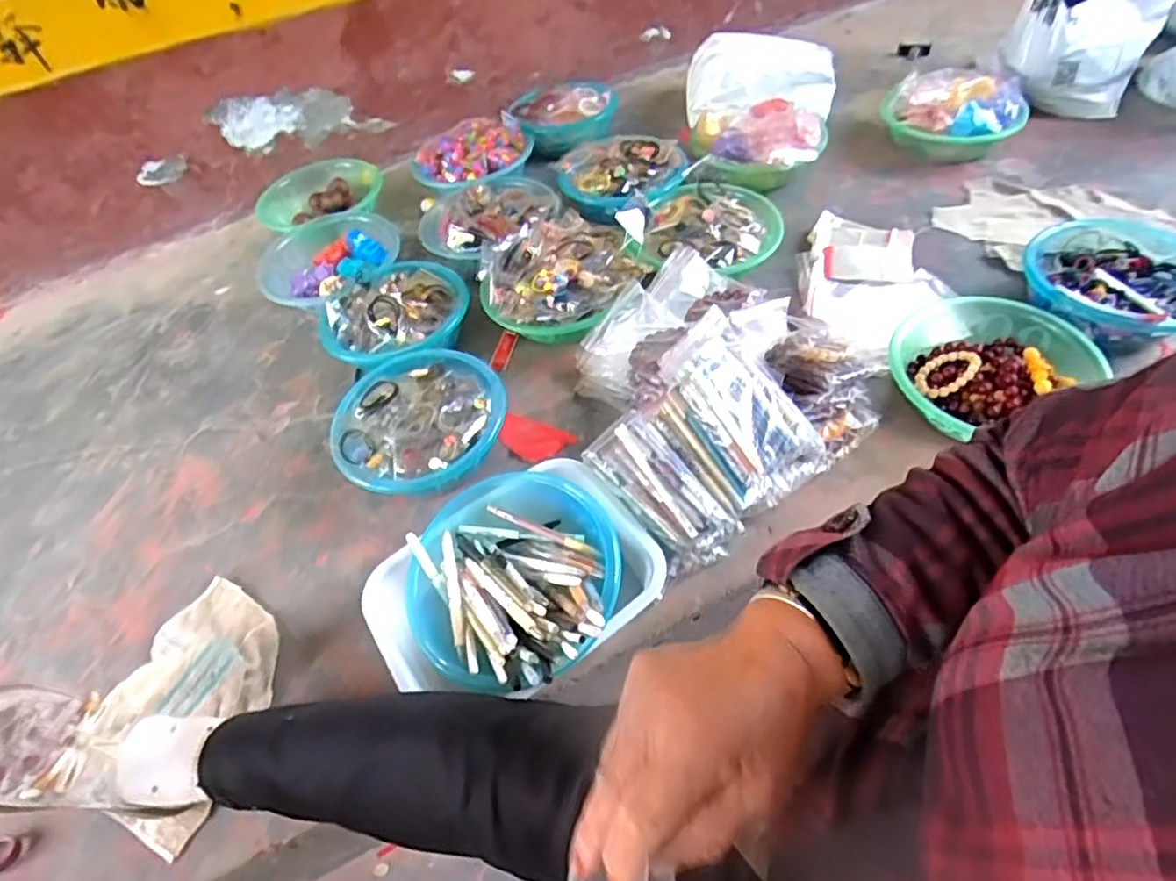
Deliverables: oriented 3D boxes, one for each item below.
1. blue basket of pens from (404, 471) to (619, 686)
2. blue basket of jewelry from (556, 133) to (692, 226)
[{"bbox_3d":[-0.081,0.139,0.647,0.216,0.084,0.221,-4,51,5],"label":"blue basket of pens"},{"bbox_3d":[0.047,-0.472,1.107,0.229,0.067,0.182,31,62,28],"label":"blue basket of jewelry"}]

